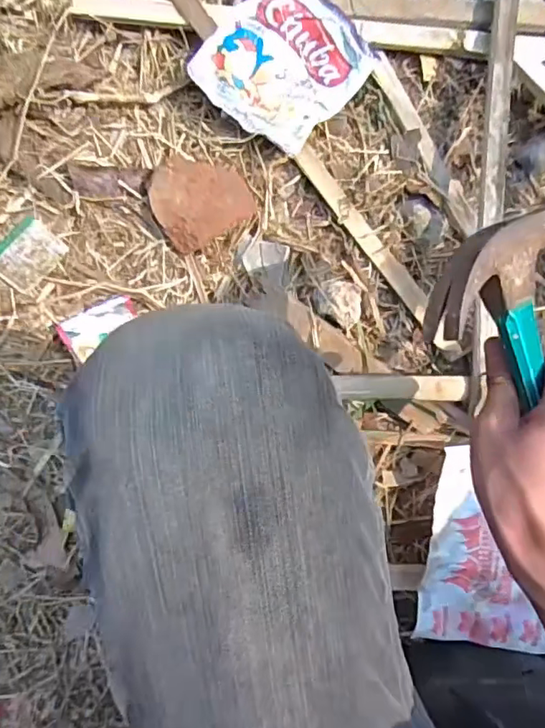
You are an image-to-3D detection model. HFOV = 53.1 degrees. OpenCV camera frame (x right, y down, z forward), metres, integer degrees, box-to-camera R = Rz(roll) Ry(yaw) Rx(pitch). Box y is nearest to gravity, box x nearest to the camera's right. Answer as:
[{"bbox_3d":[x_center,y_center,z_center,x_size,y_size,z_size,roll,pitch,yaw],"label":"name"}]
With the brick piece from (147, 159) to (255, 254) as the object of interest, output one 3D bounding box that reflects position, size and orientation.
[{"bbox_3d":[-0.067,-0.152,0.504,0.089,0.033,0.077,-28,92,5],"label":"brick piece"}]

